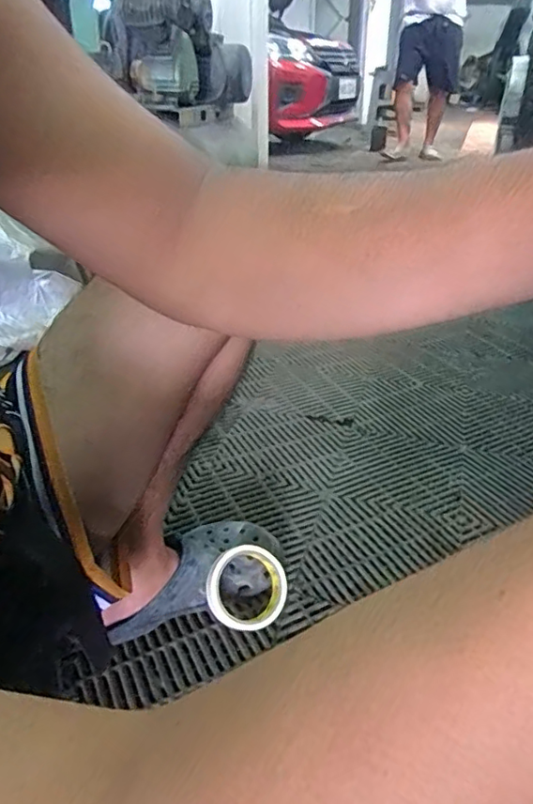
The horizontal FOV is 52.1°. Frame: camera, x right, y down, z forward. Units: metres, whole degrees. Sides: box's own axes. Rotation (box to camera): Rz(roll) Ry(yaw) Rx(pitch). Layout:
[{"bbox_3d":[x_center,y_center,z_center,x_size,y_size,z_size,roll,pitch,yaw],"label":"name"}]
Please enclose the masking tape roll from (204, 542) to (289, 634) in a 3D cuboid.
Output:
[{"bbox_3d":[-0.024,0.222,0.656,0.098,0.023,0.094,-32,80,-28],"label":"masking tape roll"}]

